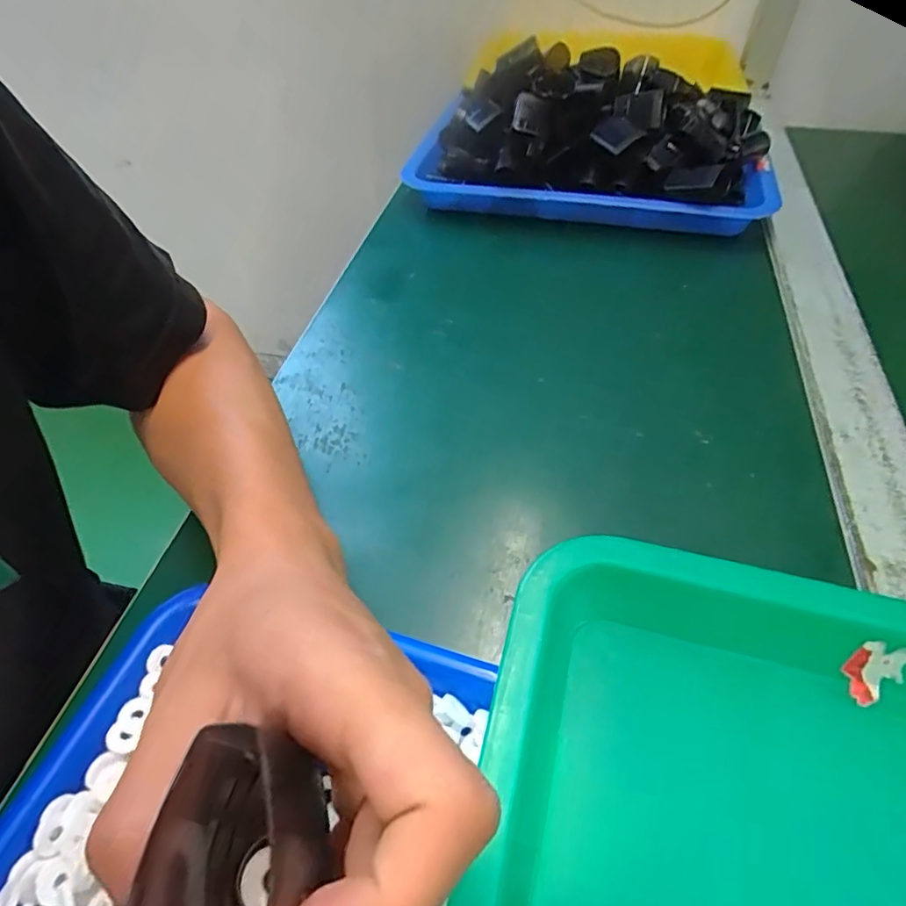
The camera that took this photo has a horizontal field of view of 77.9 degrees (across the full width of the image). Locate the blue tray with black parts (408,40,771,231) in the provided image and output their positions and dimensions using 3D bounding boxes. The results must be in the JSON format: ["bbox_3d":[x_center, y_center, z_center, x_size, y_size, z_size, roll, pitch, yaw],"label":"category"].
[{"bbox_3d":[0.133,-0.301,0.538,0.320,0.090,0.221,11,50,10],"label":"blue tray with black parts"}]

